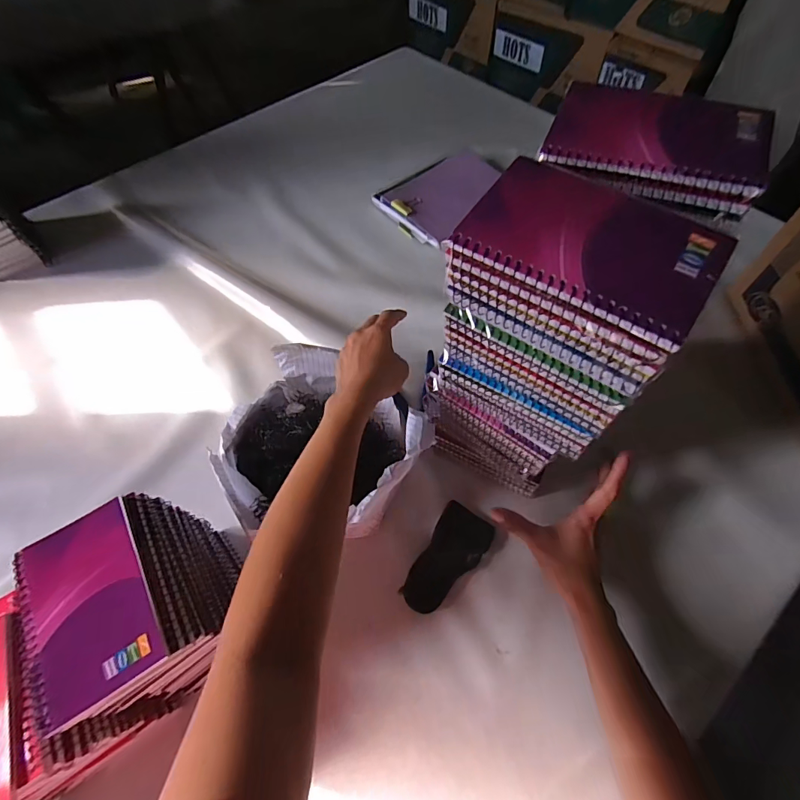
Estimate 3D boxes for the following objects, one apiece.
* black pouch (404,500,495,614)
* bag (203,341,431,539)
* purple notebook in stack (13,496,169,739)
[{"bbox_3d":[0.053,0.176,0.463,0.058,0.023,0.118,30,66,16],"label":"black pouch"},{"bbox_3d":[-0.082,0.052,0.483,0.204,0.110,0.194,14,62,9],"label":"bag"},{"bbox_3d":[-0.223,0.144,0.299,0.084,0.006,0.128,-27,64,-13],"label":"purple notebook in stack"}]

